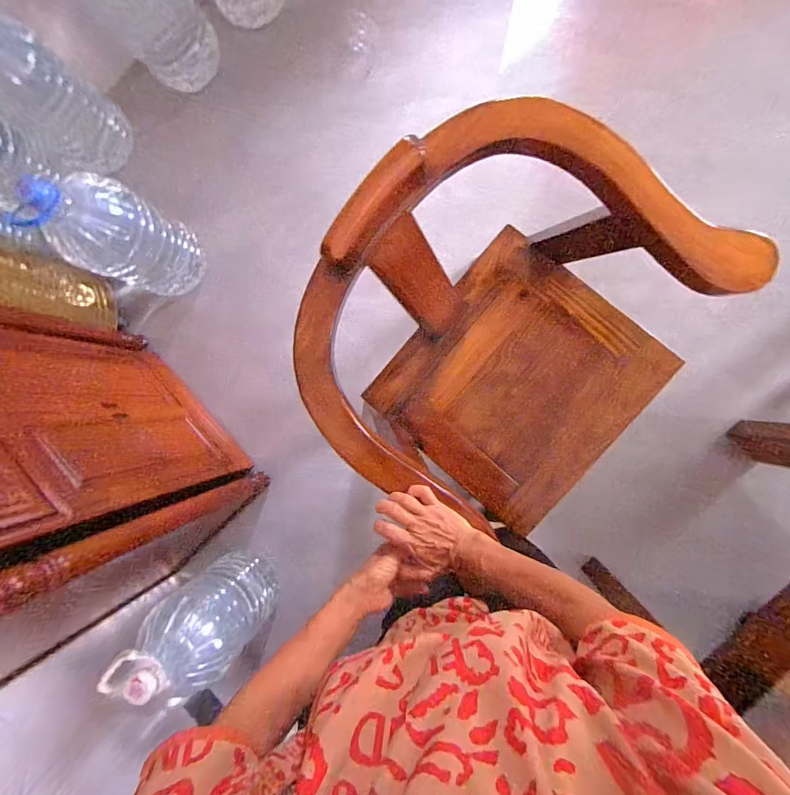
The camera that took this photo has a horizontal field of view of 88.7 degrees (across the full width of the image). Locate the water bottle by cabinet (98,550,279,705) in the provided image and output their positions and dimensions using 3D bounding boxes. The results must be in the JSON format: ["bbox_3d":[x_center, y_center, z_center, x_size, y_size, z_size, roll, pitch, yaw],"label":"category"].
[{"bbox_3d":[-0.477,0.563,1.032,0.174,0.475,0.213,-42,86,4],"label":"water bottle by cabinet"}]

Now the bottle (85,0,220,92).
[{"bbox_3d":[-0.699,-1.099,1.088,0.234,0.473,0.229,-42,86,4],"label":"bottle"}]

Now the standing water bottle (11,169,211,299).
[{"bbox_3d":[-0.730,-0.430,1.088,0.192,0.435,0.224,30,93,5],"label":"standing water bottle"}]

